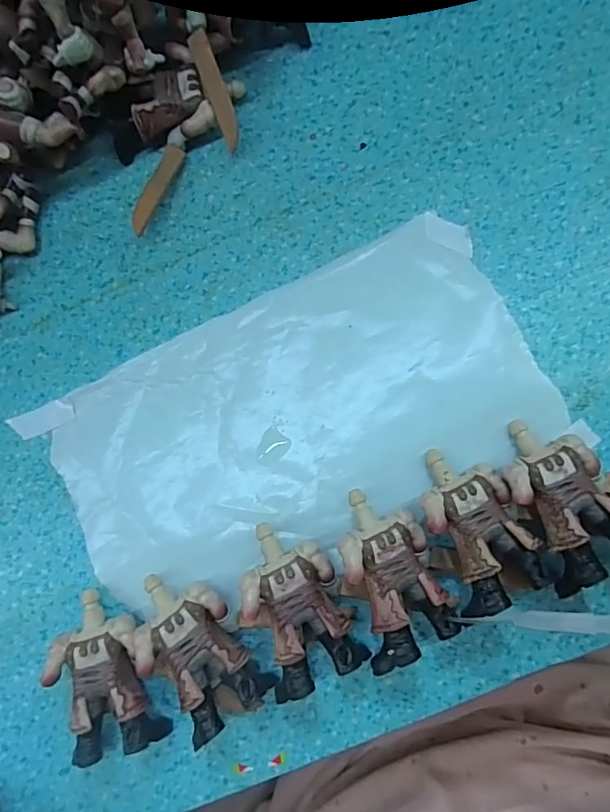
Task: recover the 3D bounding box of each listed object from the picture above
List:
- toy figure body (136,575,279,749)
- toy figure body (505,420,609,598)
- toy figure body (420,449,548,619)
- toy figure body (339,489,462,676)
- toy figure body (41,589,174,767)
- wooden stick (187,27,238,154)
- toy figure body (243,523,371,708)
[{"bbox_3d":[-0.042,0.091,0.193,0.033,0.024,0.058,-41,81,1],"label":"toy figure body"},{"bbox_3d":[0.094,0.033,0.185,0.034,0.022,0.058,-29,81,3],"label":"toy figure body"},{"bbox_3d":[0.063,0.043,0.186,0.033,0.023,0.055,-22,82,4],"label":"toy figure body"},{"bbox_3d":[0.034,0.061,0.186,0.033,0.028,0.059,-16,82,4],"label":"toy figure body"},{"bbox_3d":[-0.078,0.104,0.196,0.032,0.020,0.059,-18,82,4],"label":"toy figure body"},{"bbox_3d":[-0.037,-0.132,0.211,0.009,0.004,0.045,-19,106,4],"label":"wooden stick"},{"bbox_3d":[-0.003,0.074,0.191,0.033,0.026,0.058,-26,82,3],"label":"toy figure body"}]

